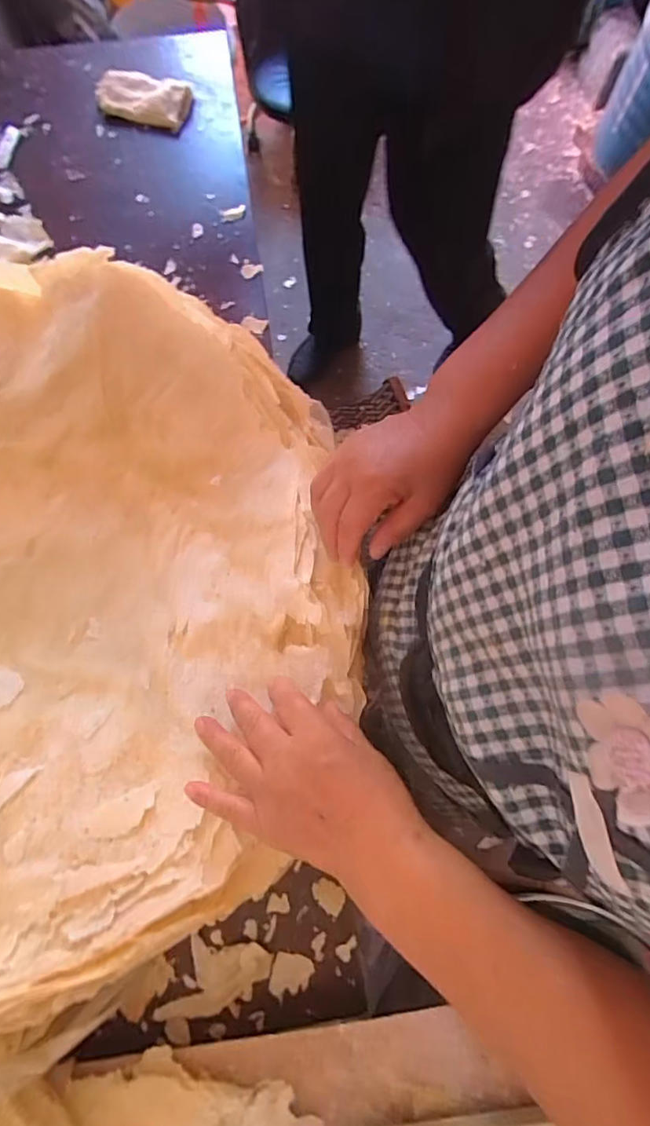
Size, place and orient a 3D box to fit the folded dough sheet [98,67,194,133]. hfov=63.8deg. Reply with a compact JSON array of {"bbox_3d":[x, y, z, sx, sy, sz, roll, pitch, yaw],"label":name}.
[{"bbox_3d":[-0.243,-0.620,0.697,0.133,0.018,0.069,20,75,6],"label":"folded dough sheet"}]

